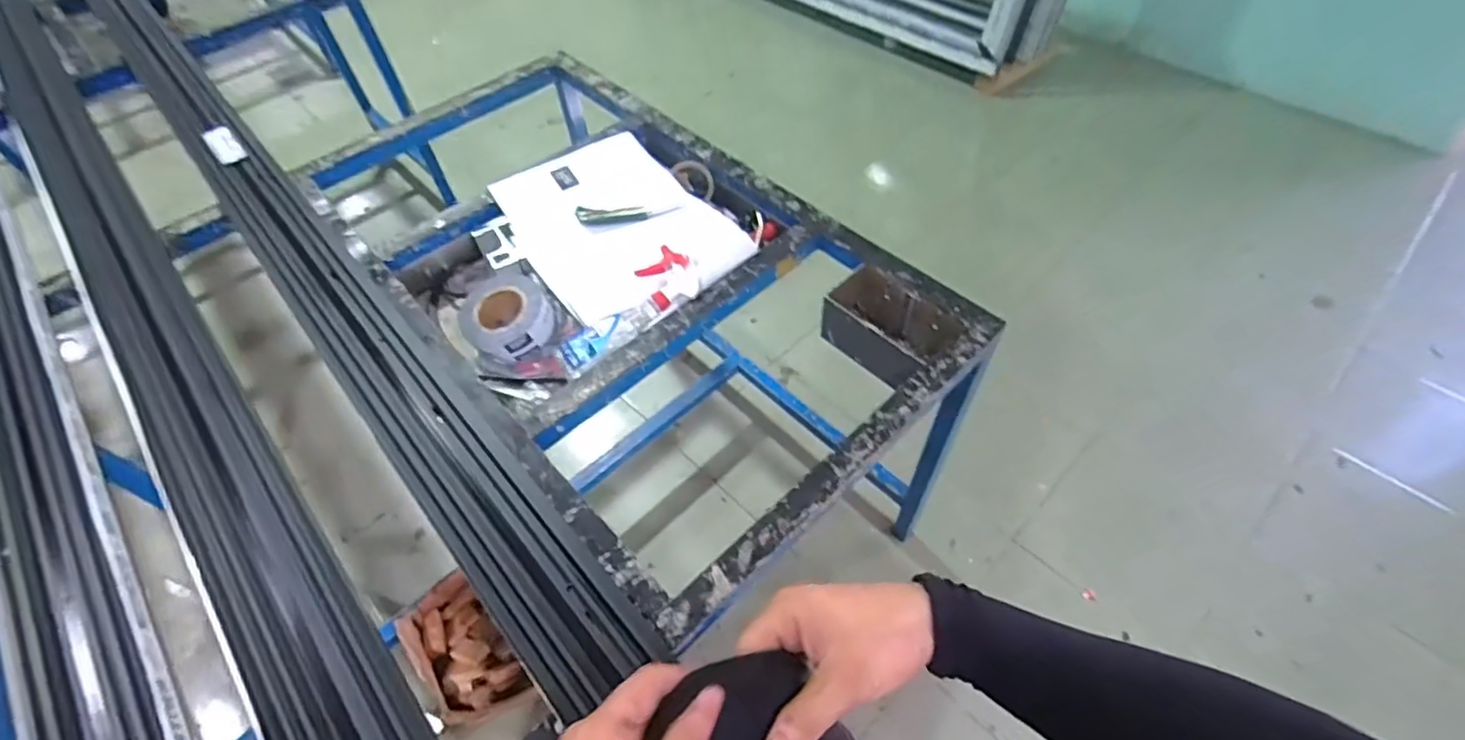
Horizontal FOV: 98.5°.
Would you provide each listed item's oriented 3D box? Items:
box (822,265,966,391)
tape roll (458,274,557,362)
[{"bbox_3d":[0.240,-0.059,1.014,0.124,0.116,0.215,-36,59,-22],"label":"box"},{"bbox_3d":[-0.376,-0.094,1.047,0.143,0.052,0.166,-31,57,-19],"label":"tape roll"}]

